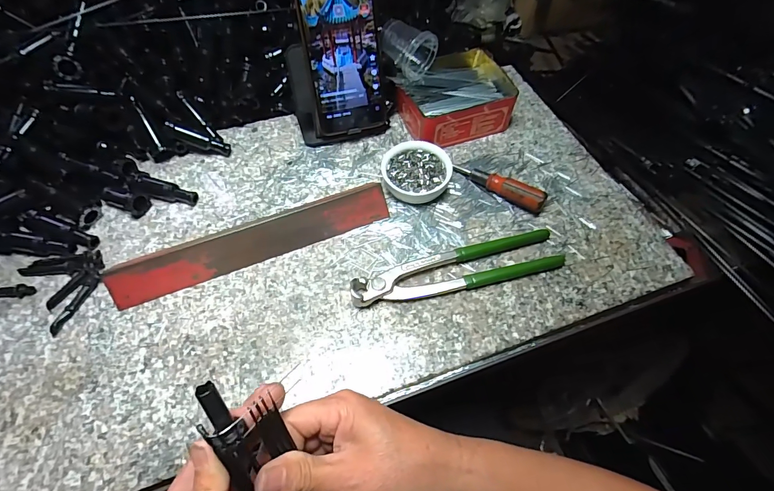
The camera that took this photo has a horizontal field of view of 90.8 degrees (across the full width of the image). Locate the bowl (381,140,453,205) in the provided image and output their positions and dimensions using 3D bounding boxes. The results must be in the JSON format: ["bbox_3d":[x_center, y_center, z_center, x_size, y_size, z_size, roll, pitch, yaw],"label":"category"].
[{"bbox_3d":[0.031,-0.077,0.406,0.070,0.025,0.069,1,59,-1],"label":"bowl"}]

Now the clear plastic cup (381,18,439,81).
[{"bbox_3d":[0.026,-0.226,0.435,0.046,0.043,0.054,-27,62,-16],"label":"clear plastic cup"}]

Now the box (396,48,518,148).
[{"bbox_3d":[0.078,-0.181,0.464,0.132,0.045,0.118,-18,61,-12],"label":"box"}]

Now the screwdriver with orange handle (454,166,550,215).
[{"bbox_3d":[0.116,-0.063,0.400,0.099,0.024,0.017,32,63,17],"label":"screwdriver with orange handle"}]

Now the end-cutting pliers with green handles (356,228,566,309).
[{"bbox_3d":[0.067,0.023,0.354,0.199,0.016,0.040,-14,60,-10],"label":"end-cutting pliers with green handles"}]

